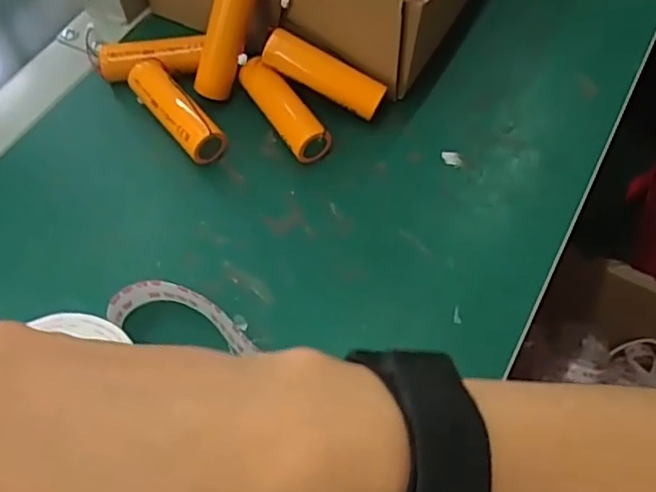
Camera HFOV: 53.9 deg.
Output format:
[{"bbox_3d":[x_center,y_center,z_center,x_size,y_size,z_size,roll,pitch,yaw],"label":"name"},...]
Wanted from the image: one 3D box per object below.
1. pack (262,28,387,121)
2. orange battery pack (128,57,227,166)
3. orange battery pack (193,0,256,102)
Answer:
[{"bbox_3d":[-0.002,-0.097,0.365,0.071,0.015,0.018,29,60,1],"label":"pack"},{"bbox_3d":[-0.087,-0.076,0.367,0.022,0.025,0.071,-36,61,-20],"label":"orange battery pack"},{"bbox_3d":[-0.057,-0.118,0.363,0.016,0.073,0.018,37,32,25],"label":"orange battery pack"}]

